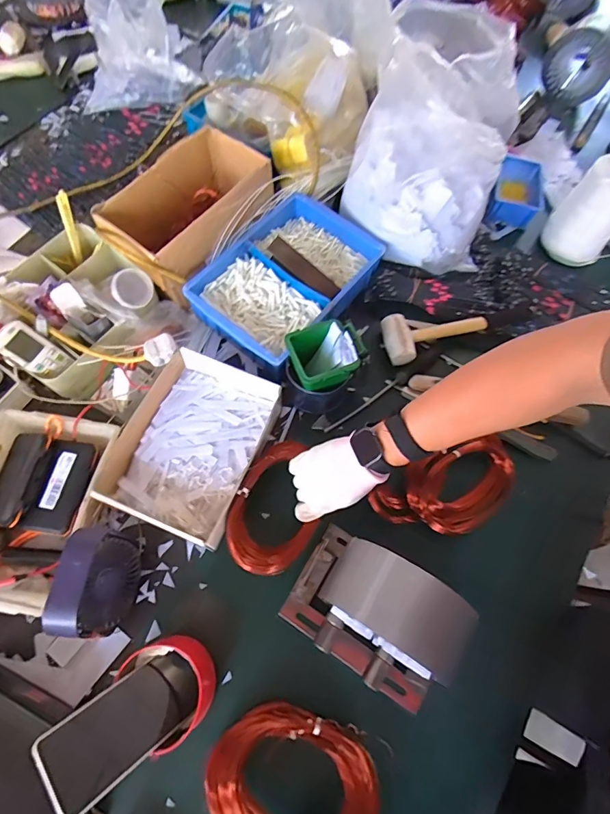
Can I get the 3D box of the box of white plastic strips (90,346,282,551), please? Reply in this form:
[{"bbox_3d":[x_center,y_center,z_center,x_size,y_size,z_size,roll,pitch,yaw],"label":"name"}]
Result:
[{"bbox_3d":[-0.160,0.052,0.599,0.192,0.074,0.246,21,67,5],"label":"box of white plastic strips"}]

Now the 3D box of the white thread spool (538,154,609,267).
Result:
[{"bbox_3d":[0.516,-0.340,0.748,0.102,0.167,0.108,1,66,-2],"label":"white thread spool"}]

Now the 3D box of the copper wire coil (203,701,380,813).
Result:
[{"bbox_3d":[-0.014,0.409,0.456,0.181,0.047,0.119,17,67,6],"label":"copper wire coil"}]

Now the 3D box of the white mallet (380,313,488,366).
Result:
[{"bbox_3d":[0.215,-0.133,0.703,0.168,0.045,0.085,-18,69,-11],"label":"white mallet"}]

